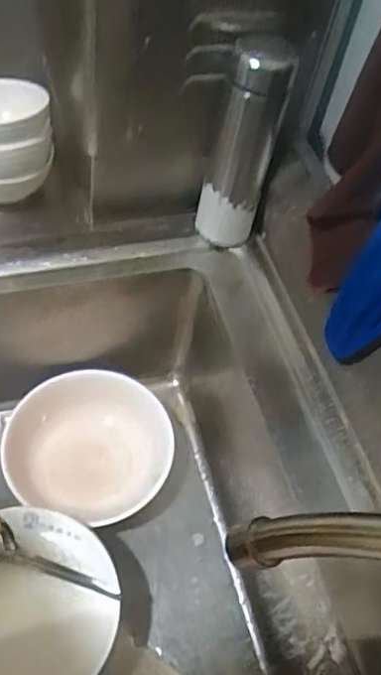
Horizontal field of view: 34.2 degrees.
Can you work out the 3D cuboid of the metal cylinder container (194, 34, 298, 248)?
[{"bbox_3d":[0.053,-0.199,0.647,0.071,0.214,0.070,11,53,1],"label":"metal cylinder container"}]

